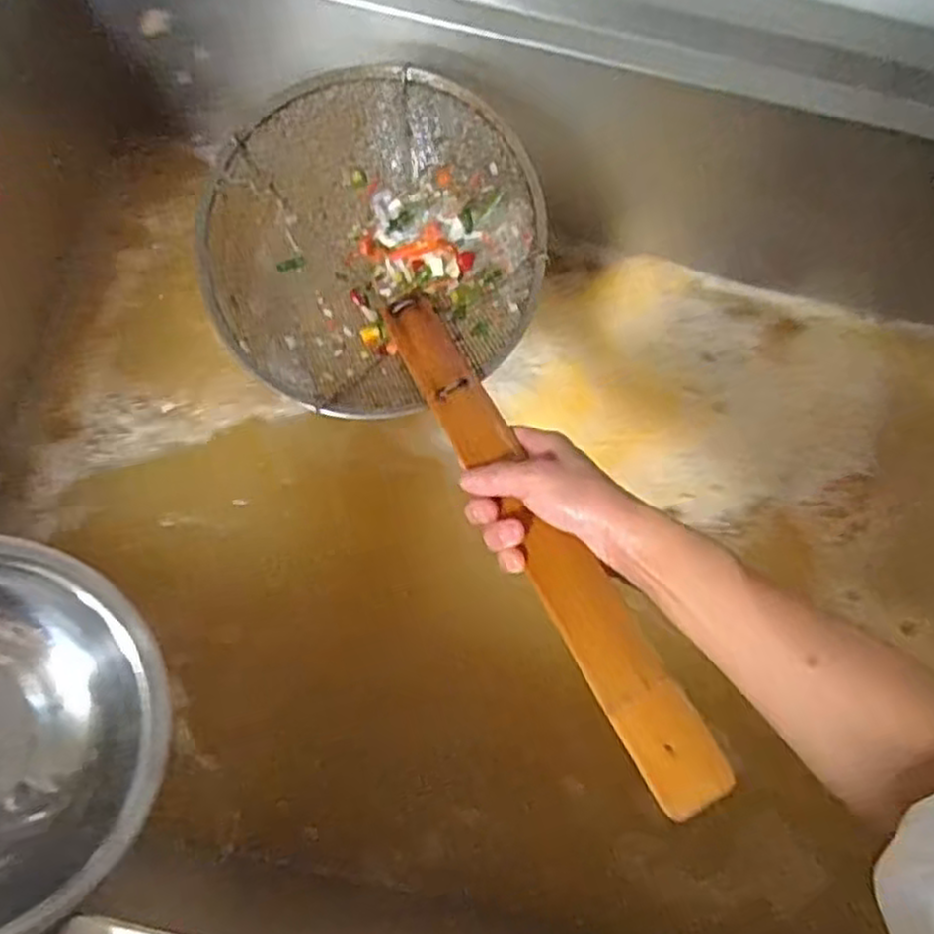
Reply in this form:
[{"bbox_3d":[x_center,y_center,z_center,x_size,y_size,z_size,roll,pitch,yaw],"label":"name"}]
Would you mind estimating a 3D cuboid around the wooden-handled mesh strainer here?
[{"bbox_3d":[-0.009,-0.043,0.481,0.227,0.106,0.513,-21,63,-10],"label":"wooden-handled mesh strainer"}]

